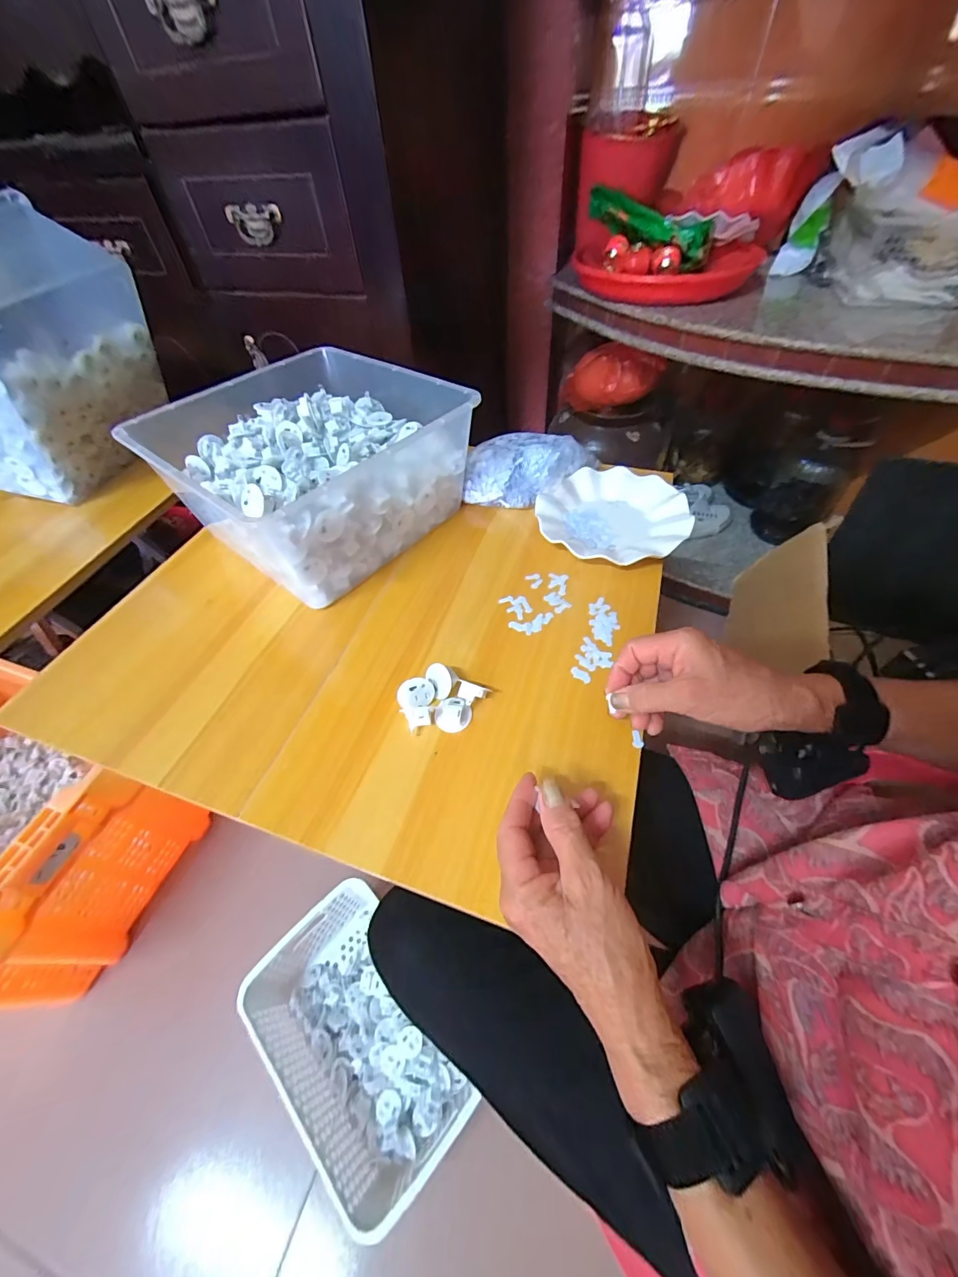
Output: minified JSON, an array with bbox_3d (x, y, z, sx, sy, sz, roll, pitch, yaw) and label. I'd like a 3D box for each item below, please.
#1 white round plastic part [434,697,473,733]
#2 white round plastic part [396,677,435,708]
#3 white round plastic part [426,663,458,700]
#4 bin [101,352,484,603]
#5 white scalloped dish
[{"bbox_3d":[-0.024,0.068,0.387,0.031,0.013,0.031,-5,69,14],"label":"white round plastic part"},{"bbox_3d":[-0.057,0.049,0.392,0.034,0.028,0.012,-19,19,-23],"label":"white round plastic part"},{"bbox_3d":[-0.034,0.038,0.403,0.029,0.016,0.029,-1,88,24],"label":"white round plastic part"},{"bbox_3d":[-0.195,-0.208,0.530,0.284,0.138,0.291,33,61,25],"label":"bin"},{"bbox_3d":[0.167,-0.153,0.542,0.178,0.021,0.173,-1,52,2],"label":"white scalloped dish"}]

